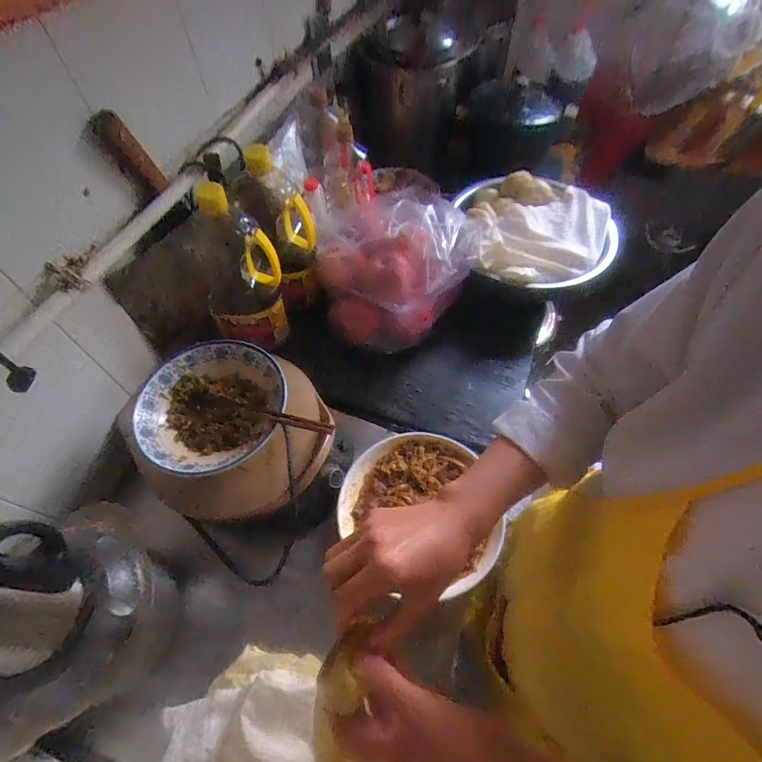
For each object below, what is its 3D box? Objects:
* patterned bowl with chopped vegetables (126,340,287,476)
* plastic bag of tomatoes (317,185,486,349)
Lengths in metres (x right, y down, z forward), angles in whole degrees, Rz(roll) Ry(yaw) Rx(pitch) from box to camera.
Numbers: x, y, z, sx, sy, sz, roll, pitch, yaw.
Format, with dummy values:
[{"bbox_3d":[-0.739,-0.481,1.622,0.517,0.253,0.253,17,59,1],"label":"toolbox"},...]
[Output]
[{"bbox_3d":[-0.243,0.039,0.600,0.203,0.046,0.198,0,57,1],"label":"patterned bowl with chopped vegetables"},{"bbox_3d":[0.027,-0.209,0.771,0.276,0.188,0.247,14,59,9],"label":"plastic bag of tomatoes"}]

